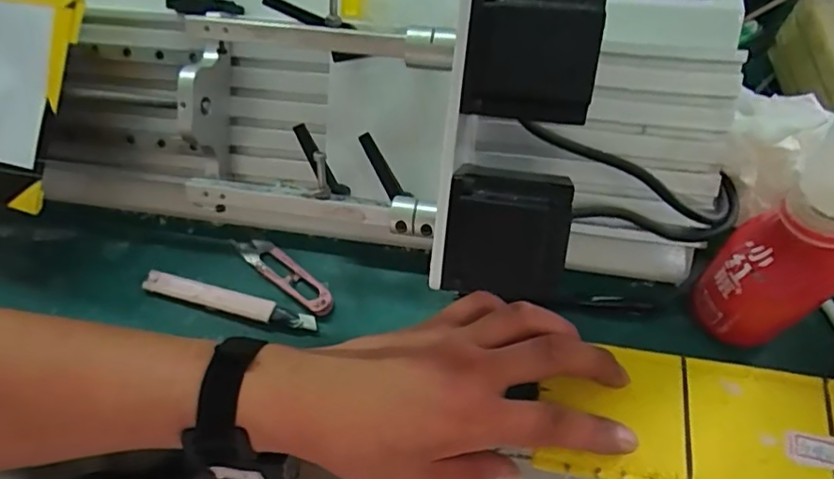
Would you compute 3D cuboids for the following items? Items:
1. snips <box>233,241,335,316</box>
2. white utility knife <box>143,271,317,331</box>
[{"bbox_3d":[-0.097,0.022,0.413,0.098,0.014,0.021,35,67,23],"label":"snips"},{"bbox_3d":[-0.133,0.043,0.401,0.130,0.007,0.015,13,60,12],"label":"white utility knife"}]

